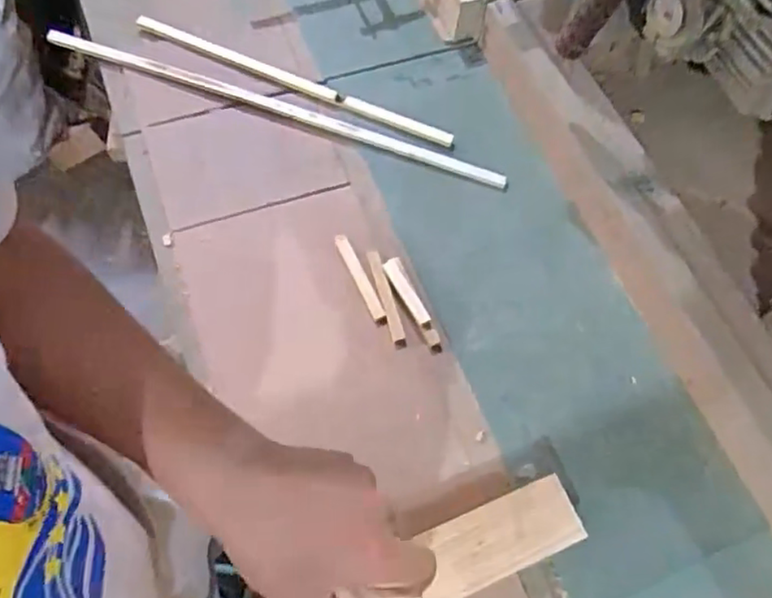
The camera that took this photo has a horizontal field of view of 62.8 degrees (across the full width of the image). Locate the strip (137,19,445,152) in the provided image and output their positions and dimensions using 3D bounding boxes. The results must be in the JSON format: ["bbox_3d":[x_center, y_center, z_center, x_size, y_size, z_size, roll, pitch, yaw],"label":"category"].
[{"bbox_3d":[-0.116,-0.277,0.791,0.435,0.013,0.022,23,70,7],"label":"strip"}]

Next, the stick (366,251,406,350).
[{"bbox_3d":[0.000,-0.001,0.673,0.013,0.005,0.114,-15,70,-7],"label":"stick"}]

